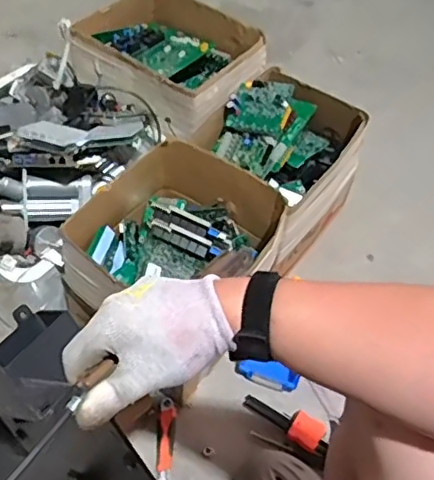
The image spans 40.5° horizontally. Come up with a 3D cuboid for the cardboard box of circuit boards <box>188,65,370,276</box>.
[{"bbox_3d":[0.106,-0.125,1.144,0.256,0.287,0.324,30,55,17],"label":"cardboard box of circuit boards"}]

